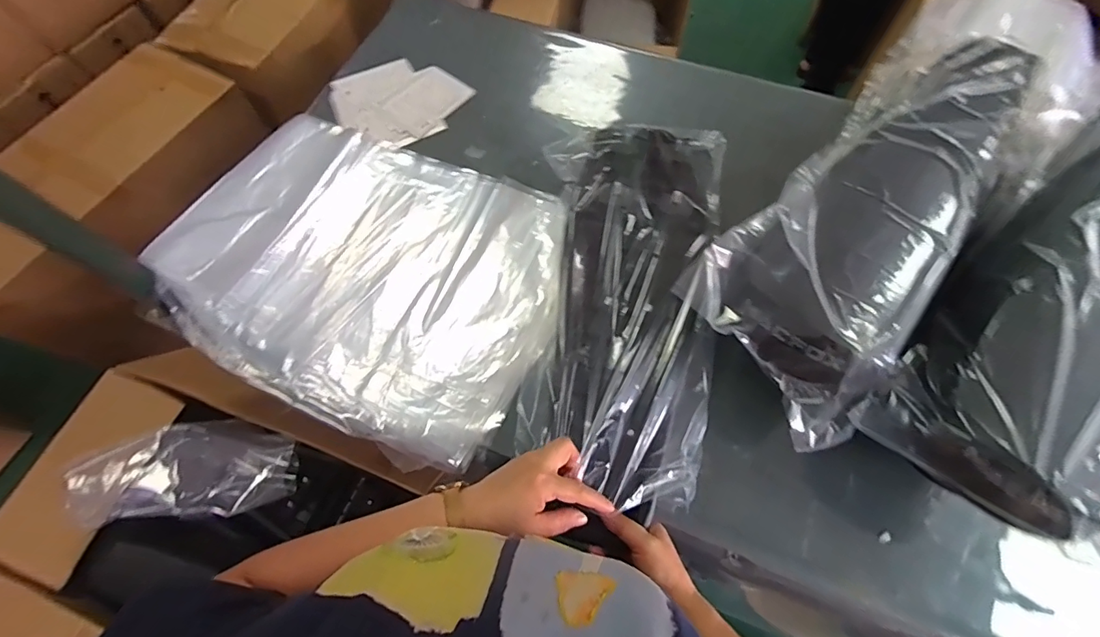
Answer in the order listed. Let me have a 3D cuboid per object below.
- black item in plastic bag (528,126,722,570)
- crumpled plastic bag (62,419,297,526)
[{"bbox_3d":[0.100,-0.029,0.595,0.210,0.079,0.565,7,67,5],"label":"black item in plastic bag"},{"bbox_3d":[-0.694,0.294,0.932,0.357,0.042,0.172,-1,64,-22],"label":"crumpled plastic bag"}]

